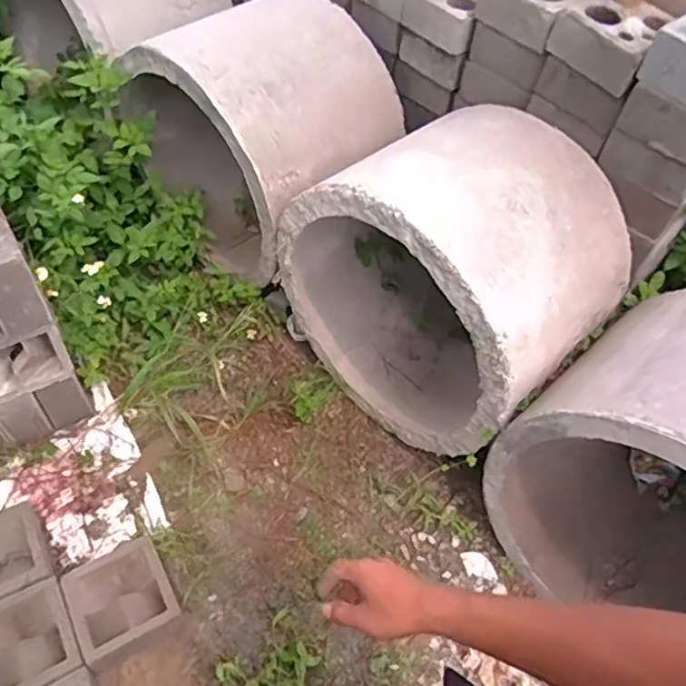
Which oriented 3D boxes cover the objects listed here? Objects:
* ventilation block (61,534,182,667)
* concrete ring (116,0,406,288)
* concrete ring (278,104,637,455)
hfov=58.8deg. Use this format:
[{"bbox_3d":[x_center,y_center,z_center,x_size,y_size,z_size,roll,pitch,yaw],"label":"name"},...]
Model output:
[{"bbox_3d":[-0.490,0.567,1.350,0.207,0.107,0.202,-25,58,-23],"label":"ventilation block"},{"bbox_3d":[-0.259,-0.588,1.780,0.691,0.723,0.475,38,58,23],"label":"concrete ring"},{"bbox_3d":[0.253,-0.152,1.552,0.713,0.716,0.481,39,58,23],"label":"concrete ring"}]

